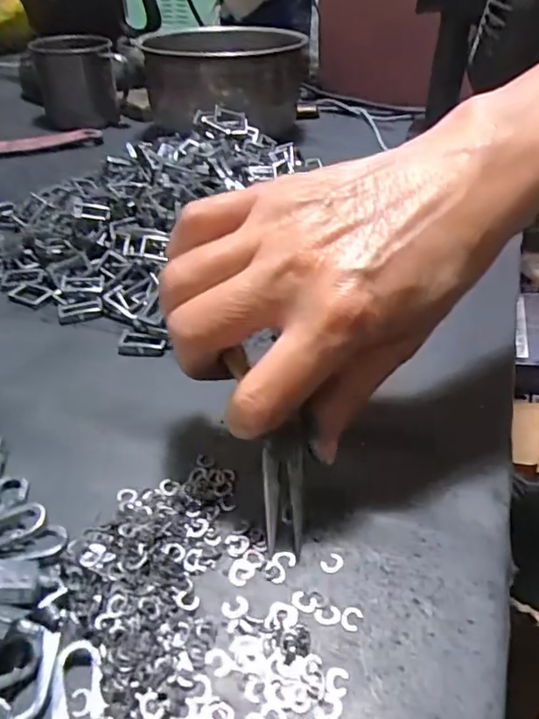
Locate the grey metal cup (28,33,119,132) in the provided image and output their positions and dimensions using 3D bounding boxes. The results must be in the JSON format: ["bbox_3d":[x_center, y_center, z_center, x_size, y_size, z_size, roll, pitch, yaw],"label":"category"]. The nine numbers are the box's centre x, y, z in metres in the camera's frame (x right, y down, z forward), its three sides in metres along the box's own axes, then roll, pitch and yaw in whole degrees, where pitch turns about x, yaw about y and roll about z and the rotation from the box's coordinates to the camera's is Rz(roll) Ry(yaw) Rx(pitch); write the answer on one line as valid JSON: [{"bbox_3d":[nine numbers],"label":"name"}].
[{"bbox_3d":[-0.214,-0.306,0.618,0.075,0.077,0.093,-14,41,-18],"label":"grey metal cup"}]

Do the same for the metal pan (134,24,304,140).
[{"bbox_3d":[-0.046,-0.285,0.573,0.139,0.077,0.160,1,38,0],"label":"metal pan"}]

